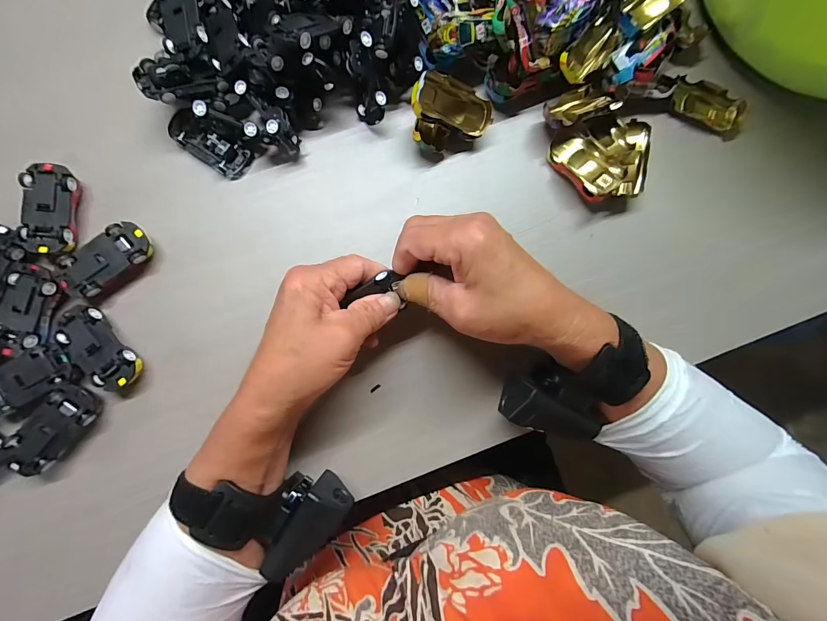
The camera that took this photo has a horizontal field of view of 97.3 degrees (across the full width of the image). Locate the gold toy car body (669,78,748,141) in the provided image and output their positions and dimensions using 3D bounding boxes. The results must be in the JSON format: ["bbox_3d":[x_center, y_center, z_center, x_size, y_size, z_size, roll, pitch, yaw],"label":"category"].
[{"bbox_3d":[0.263,-0.182,0.325,0.069,0.014,0.035,21,85,-5],"label":"gold toy car body"}]

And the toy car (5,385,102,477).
[{"bbox_3d":[-0.250,0.082,0.255,0.031,0.017,0.064,40,84,-3],"label":"toy car"}]

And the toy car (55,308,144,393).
[{"bbox_3d":[-0.223,0.028,0.261,0.031,0.016,0.062,-39,92,-7],"label":"toy car"}]

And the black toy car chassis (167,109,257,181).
[{"bbox_3d":[-0.160,-0.130,0.281,0.064,0.012,0.028,31,84,-4],"label":"black toy car chassis"}]

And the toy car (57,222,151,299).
[{"bbox_3d":[-0.224,-0.037,0.266,0.063,0.016,0.031,-39,92,-7],"label":"toy car"}]

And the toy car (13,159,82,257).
[{"bbox_3d":[-0.265,-0.073,0.266,0.031,0.016,0.065,1,87,-6],"label":"toy car"}]

